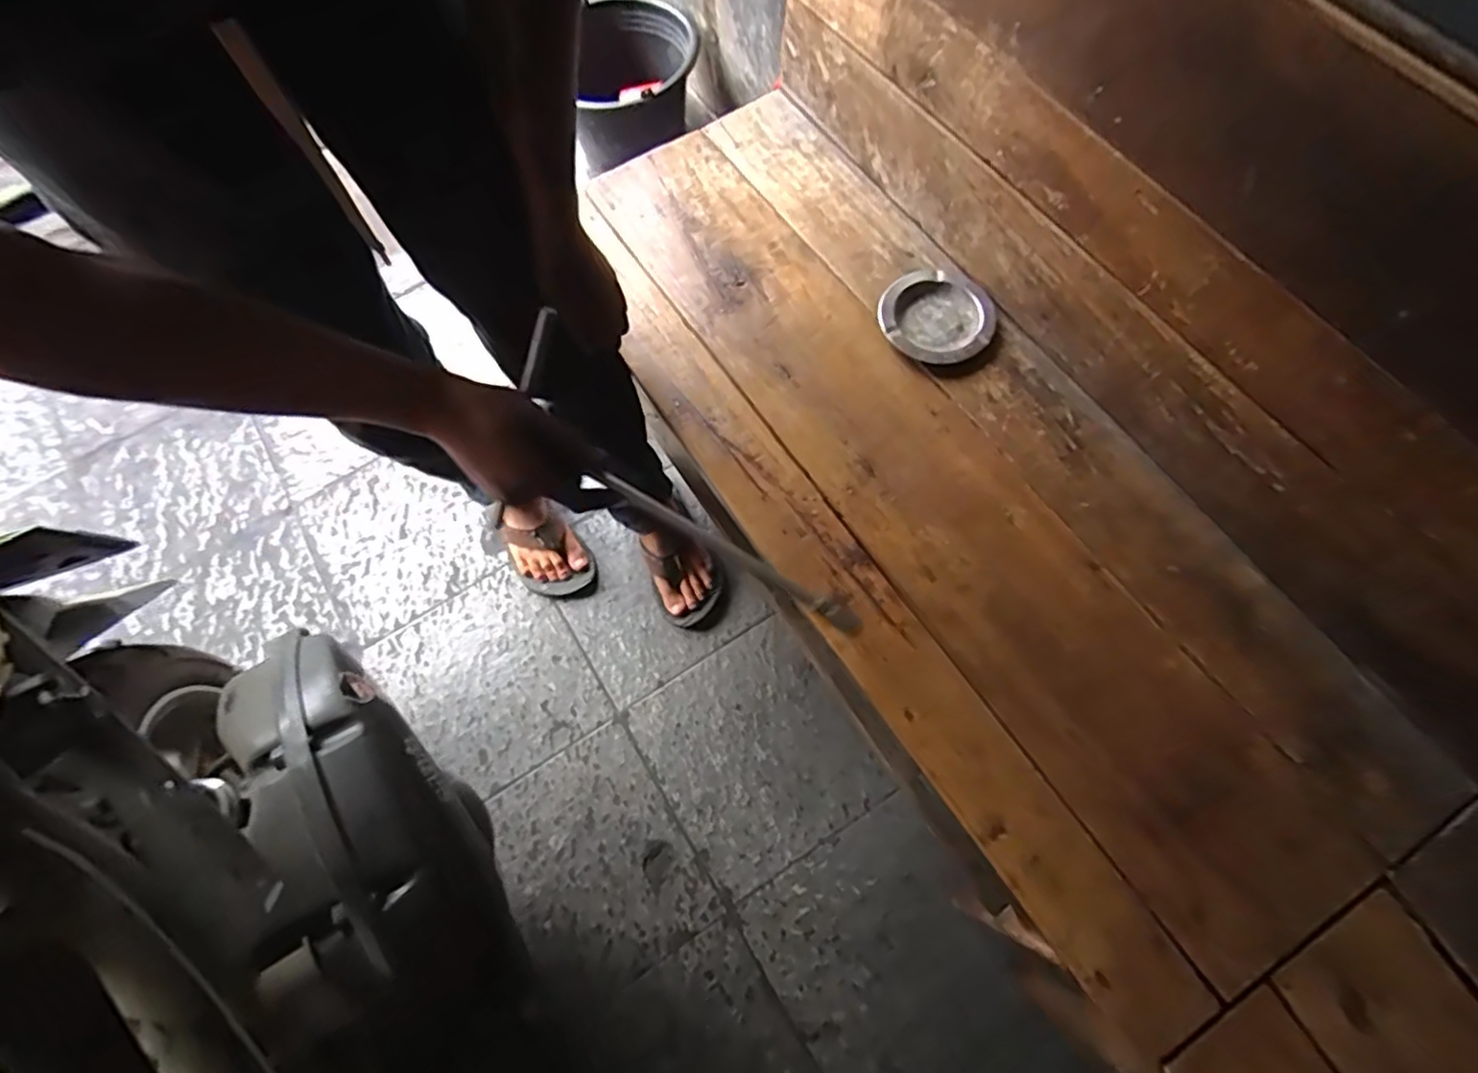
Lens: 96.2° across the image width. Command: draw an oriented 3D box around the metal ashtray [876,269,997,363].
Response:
[{"bbox_3d":[0.212,-0.241,0.708,0.117,0.018,0.118,-1,70,3],"label":"metal ashtray"}]

